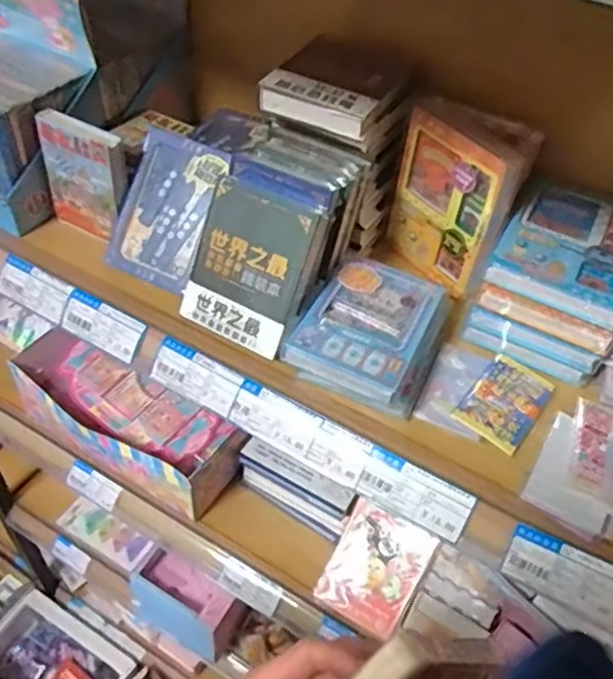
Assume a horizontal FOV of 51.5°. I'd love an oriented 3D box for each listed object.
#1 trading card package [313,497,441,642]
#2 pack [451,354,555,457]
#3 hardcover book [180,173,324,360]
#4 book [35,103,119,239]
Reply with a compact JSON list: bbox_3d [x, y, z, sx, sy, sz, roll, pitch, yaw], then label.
[{"bbox_3d":[0.079,0.261,0.728,0.098,0.020,0.124,29,85,11],"label":"trading card package"},{"bbox_3d":[0.159,0.048,0.506,0.052,0.005,0.086,32,52,22],"label":"pack"},{"bbox_3d":[-0.046,-0.055,0.498,0.089,0.118,0.009,28,18,15],"label":"hardcover book"},{"bbox_3d":[-0.197,-0.143,0.566,0.080,0.100,0.018,22,45,18],"label":"book"}]

